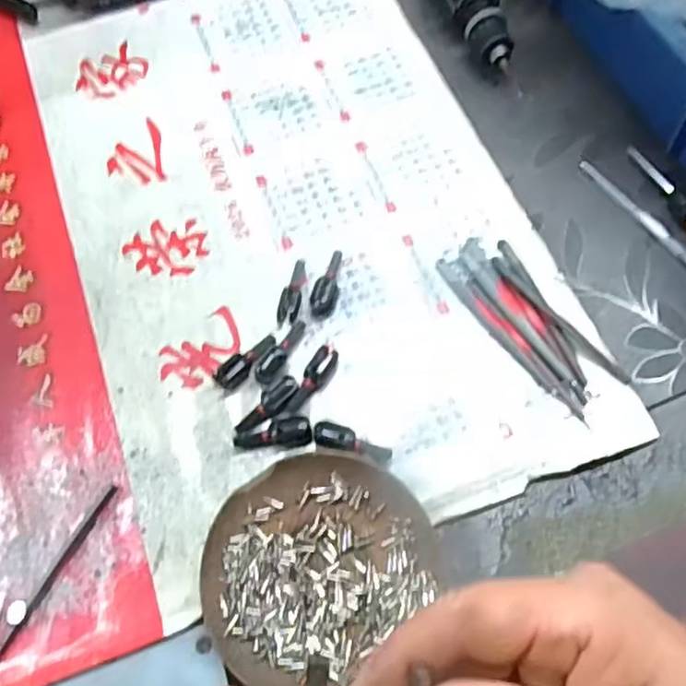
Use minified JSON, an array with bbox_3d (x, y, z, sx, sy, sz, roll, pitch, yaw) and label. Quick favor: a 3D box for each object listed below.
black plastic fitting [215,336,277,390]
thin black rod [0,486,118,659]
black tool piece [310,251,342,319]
[{"bbox_3d":[-0.055,0.010,0.391,0.014,0.010,0.041,42,75,19],"label":"black plastic fitting"},{"bbox_3d":[-0.151,0.120,0.347,0.007,0.004,0.105,27,70,14],"label":"thin black rod"},{"bbox_3d":[-0.009,-0.036,0.406,0.016,0.009,0.044,8,67,7],"label":"black tool piece"}]

